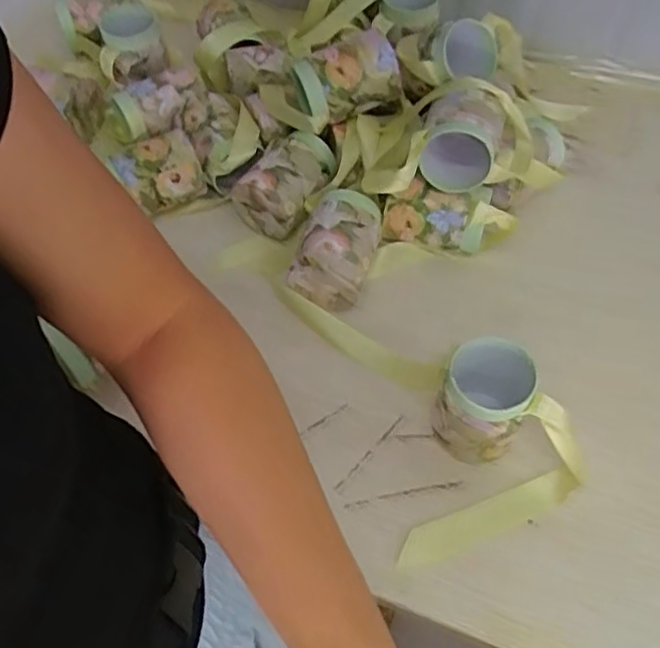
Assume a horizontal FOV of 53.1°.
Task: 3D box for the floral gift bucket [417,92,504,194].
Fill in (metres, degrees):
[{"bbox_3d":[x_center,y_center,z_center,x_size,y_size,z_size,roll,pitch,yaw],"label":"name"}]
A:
[{"bbox_3d":[0.125,-0.168,0.630,0.074,0.083,0.074,15,58,11],"label":"floral gift bucket"}]

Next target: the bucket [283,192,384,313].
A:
[{"bbox_3d":[0.007,-0.072,0.650,0.075,0.072,0.101,10,58,9],"label":"bucket"}]

